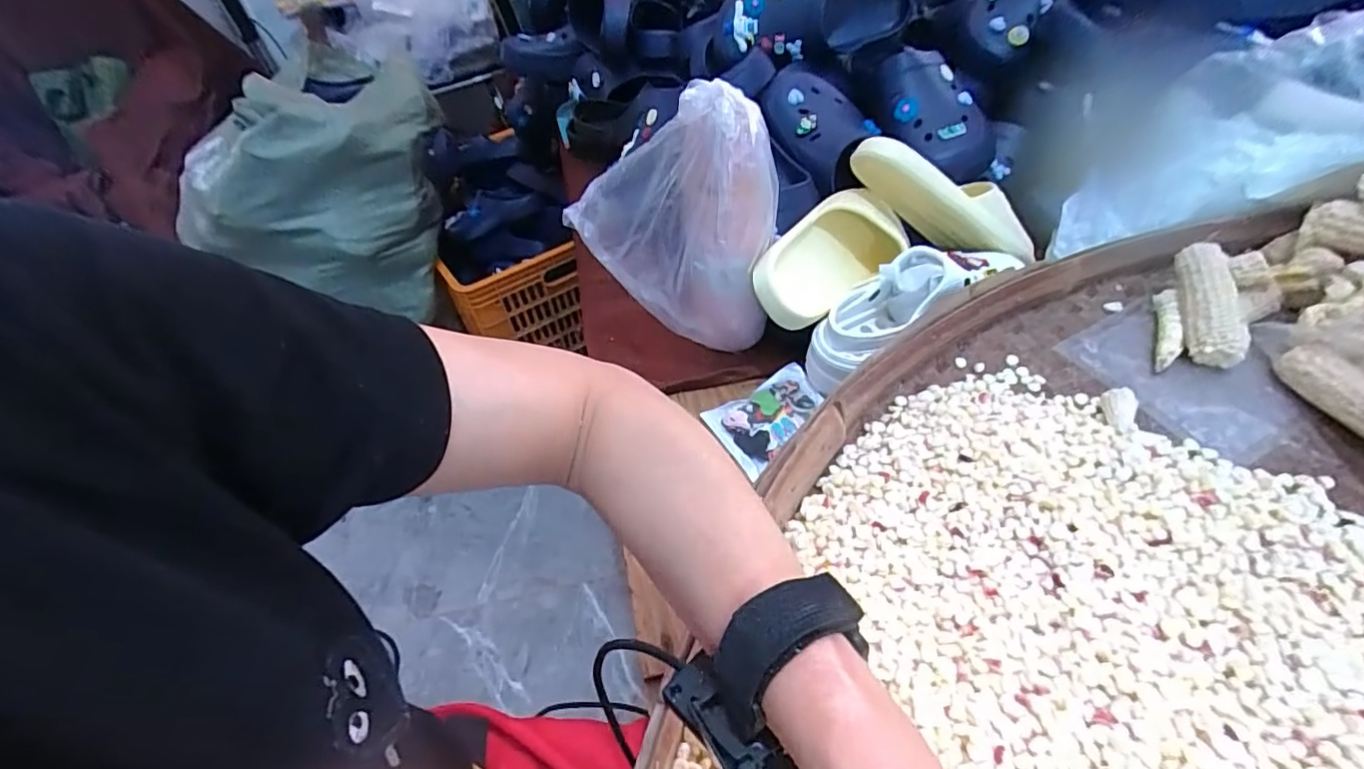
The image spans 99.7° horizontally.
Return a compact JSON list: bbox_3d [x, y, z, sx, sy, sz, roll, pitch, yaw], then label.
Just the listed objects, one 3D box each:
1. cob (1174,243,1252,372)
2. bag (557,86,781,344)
[{"bbox_3d":[0.447,-0.071,0.489,0.033,0.027,0.110,5,67,11],"label":"cob"},{"bbox_3d":[-0.008,-0.140,0.547,0.186,0.237,0.066,3,44,12],"label":"bag"}]

